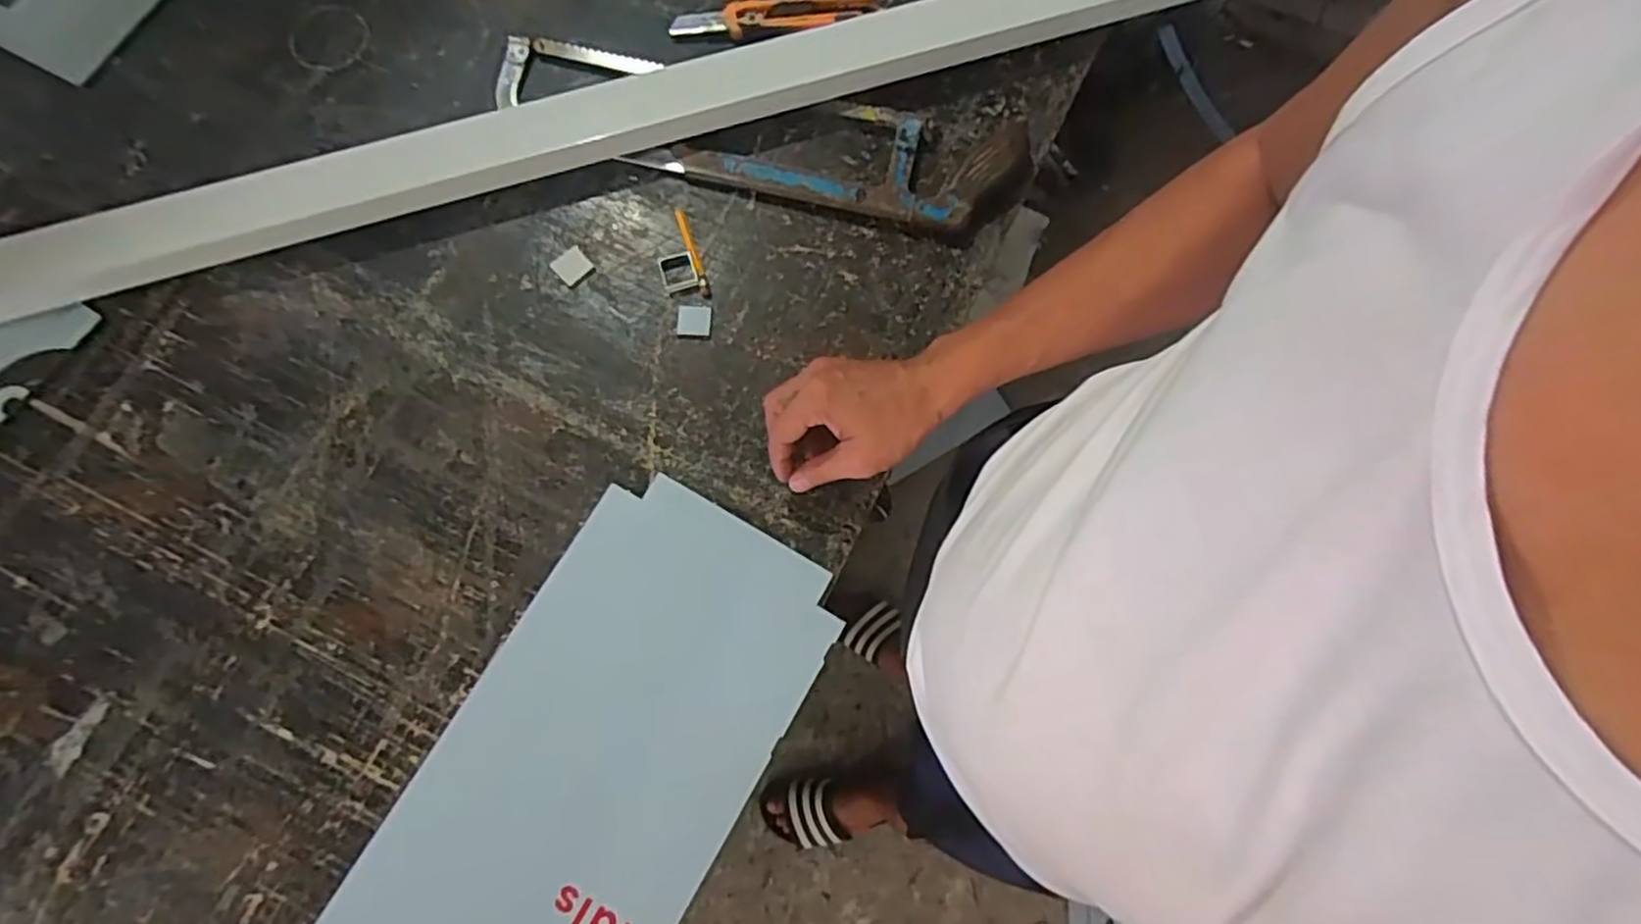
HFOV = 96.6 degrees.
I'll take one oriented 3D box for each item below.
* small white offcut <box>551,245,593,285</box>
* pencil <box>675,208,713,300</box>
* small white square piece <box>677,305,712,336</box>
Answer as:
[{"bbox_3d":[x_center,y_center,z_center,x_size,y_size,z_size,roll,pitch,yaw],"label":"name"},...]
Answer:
[{"bbox_3d":[-0.202,-0.161,0.595,0.027,0.004,0.028,-40,80,-10],"label":"small white offcut"},{"bbox_3d":[-0.104,-0.172,0.596,0.009,0.006,0.082,-18,77,-5],"label":"pencil"},{"bbox_3d":[-0.101,-0.114,0.585,0.026,0.004,0.025,-2,76,-1],"label":"small white square piece"}]

